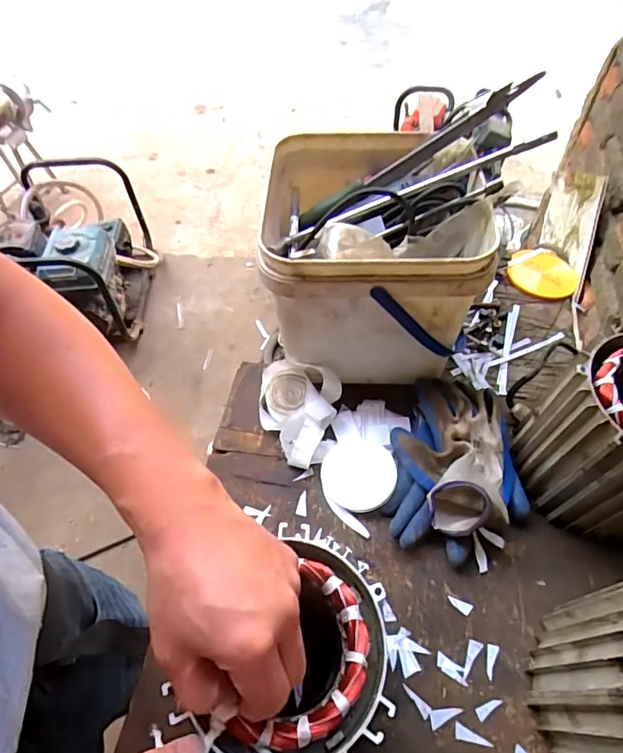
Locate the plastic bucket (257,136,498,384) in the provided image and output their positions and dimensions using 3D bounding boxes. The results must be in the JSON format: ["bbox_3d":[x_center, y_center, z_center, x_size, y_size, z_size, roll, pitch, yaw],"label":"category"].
[{"bbox_3d":[0.059,-0.126,0.549,0.199,0.199,0.226,0,57,1],"label":"plastic bucket"}]

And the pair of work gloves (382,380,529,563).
[{"bbox_3d":[0.151,0.084,0.492,0.133,0.052,0.192,8,57,6],"label":"pair of work gloves"}]

